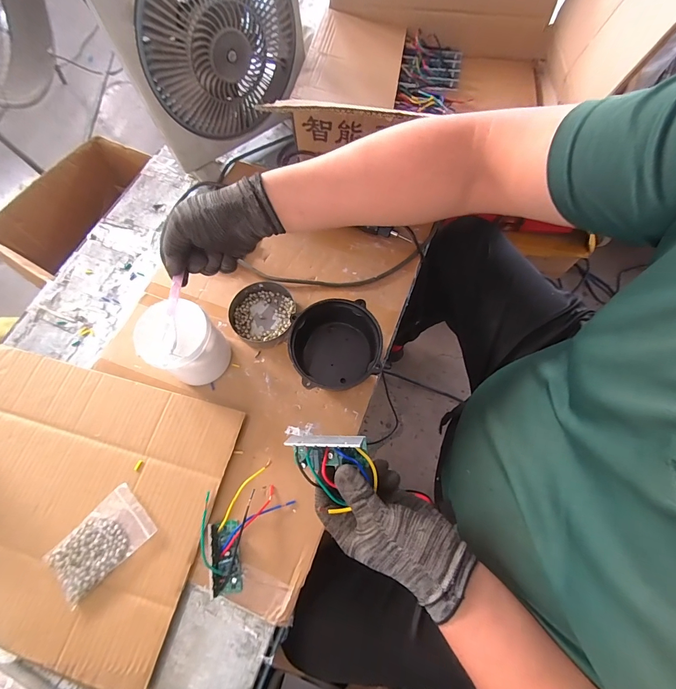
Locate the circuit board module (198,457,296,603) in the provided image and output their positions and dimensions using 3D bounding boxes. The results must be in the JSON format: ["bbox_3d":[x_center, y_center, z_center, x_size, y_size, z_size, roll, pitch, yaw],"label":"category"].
[{"bbox_3d":[-0.129,0.227,0.436,0.091,0.034,0.146,30,72,13],"label":"circuit board module"}]

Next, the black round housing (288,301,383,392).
[{"bbox_3d":[-0.003,0.006,0.499,0.122,0.077,0.117,-1,68,2],"label":"black round housing"}]

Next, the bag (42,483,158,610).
[{"bbox_3d":[-0.302,0.251,0.435,0.077,0.012,0.115,42,75,16],"label":"bag"}]

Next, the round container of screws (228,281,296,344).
[{"bbox_3d":[-0.124,-0.053,0.559,0.104,0.022,0.098,-1,68,2],"label":"round container of screws"}]

